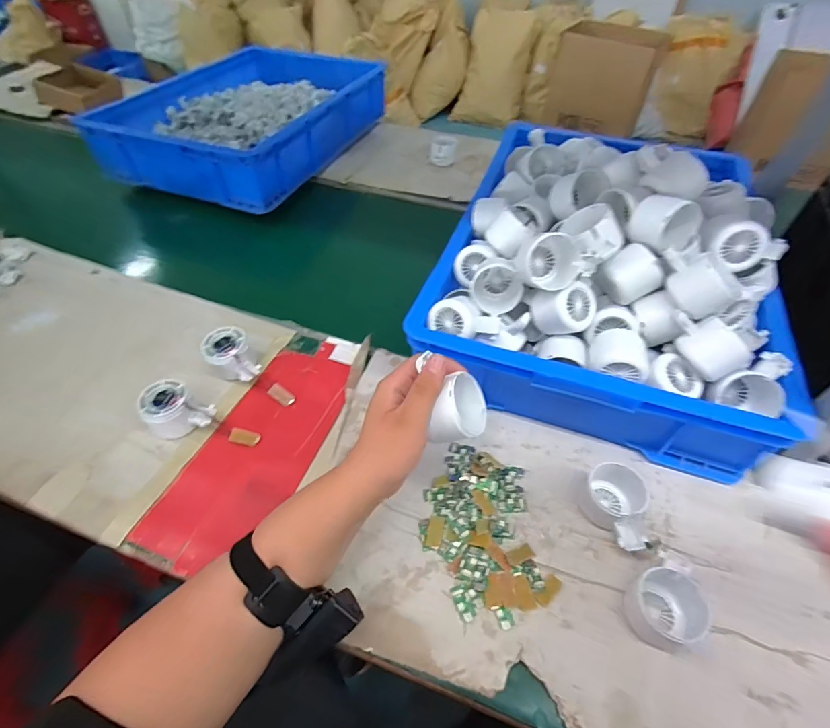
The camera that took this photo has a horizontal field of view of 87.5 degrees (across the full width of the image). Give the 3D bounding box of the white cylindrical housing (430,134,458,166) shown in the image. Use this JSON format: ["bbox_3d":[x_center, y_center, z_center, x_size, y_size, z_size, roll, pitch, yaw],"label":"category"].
[{"bbox_3d":[0.065,-0.486,0.985,0.056,0.046,0.056,1,50,-1],"label":"white cylindrical housing"}]

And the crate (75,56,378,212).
[{"bbox_3d":[-0.376,-0.586,1.012,0.441,0.115,0.658,17,52,13],"label":"crate"}]

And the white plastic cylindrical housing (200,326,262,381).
[{"bbox_3d":[-0.246,-0.007,0.580,0.056,0.050,0.079,-26,55,-21],"label":"white plastic cylindrical housing"}]

